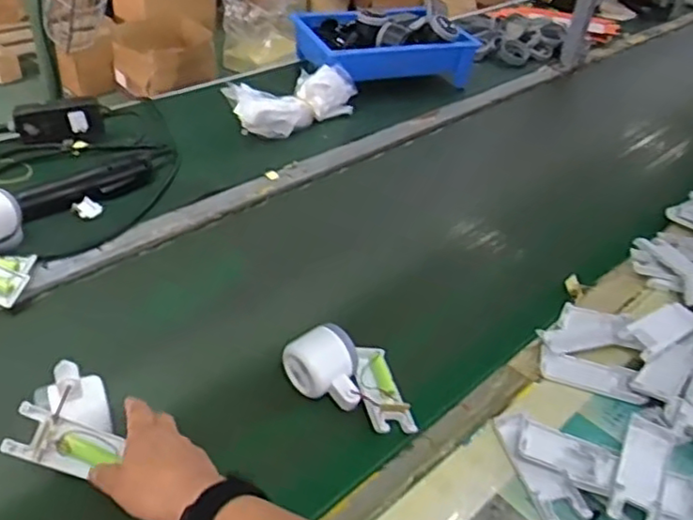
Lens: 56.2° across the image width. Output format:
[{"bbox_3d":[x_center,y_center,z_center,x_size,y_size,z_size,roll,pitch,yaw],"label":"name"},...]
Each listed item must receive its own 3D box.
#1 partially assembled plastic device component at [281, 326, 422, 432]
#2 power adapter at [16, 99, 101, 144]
[{"bbox_3d":[0.011,0.107,0.626,0.132,0.048,0.078,23,41,19],"label":"partially assembled plastic device component"},{"bbox_3d":[-0.417,-0.202,0.948,0.121,0.049,0.037,-7,40,-16],"label":"power adapter"}]

